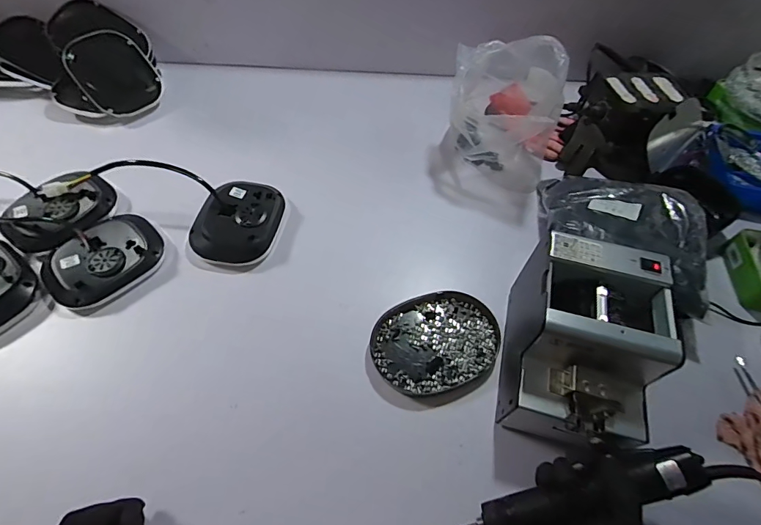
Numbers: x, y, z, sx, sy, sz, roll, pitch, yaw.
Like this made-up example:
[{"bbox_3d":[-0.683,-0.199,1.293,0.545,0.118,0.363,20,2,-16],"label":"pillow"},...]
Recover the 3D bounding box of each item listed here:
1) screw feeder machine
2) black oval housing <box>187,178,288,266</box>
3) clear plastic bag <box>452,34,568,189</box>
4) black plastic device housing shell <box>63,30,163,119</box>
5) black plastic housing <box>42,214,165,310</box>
[{"bbox_3d":[0.213,0.090,0.456,0.130,0.153,0.187,10,57,5],"label":"screw feeder machine"},{"bbox_3d":[-0.203,-0.061,0.593,0.112,0.031,0.125,9,57,4],"label":"black oval housing"},{"bbox_3d":[0.207,-0.267,0.663,0.171,0.202,0.200,20,58,11],"label":"clear plastic bag"},{"bbox_3d":[-0.454,-0.324,0.718,0.114,0.009,0.146,-38,105,-19],"label":"black plastic device housing shell"},{"bbox_3d":[-0.366,-0.006,0.556,0.106,0.031,0.144,36,62,20],"label":"black plastic housing"}]

